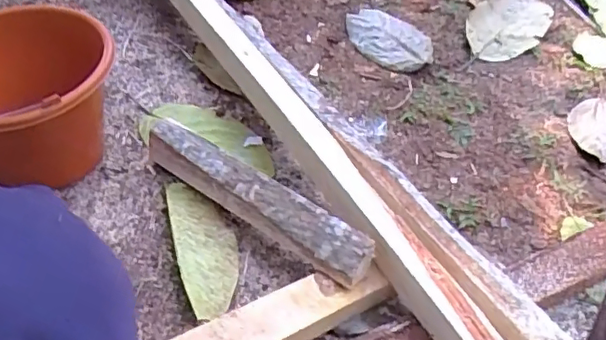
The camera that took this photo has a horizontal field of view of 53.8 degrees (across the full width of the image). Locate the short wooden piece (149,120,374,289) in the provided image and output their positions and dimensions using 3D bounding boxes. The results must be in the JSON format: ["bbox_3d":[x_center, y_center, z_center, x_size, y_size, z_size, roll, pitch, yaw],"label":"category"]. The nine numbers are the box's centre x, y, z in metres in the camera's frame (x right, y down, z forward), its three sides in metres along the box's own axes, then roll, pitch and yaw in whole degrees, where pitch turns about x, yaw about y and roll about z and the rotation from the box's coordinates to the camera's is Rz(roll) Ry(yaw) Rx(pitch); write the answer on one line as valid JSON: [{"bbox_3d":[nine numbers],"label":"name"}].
[{"bbox_3d":[-0.070,0.031,0.774,0.366,0.060,0.050,32,53,27],"label":"short wooden piece"}]

